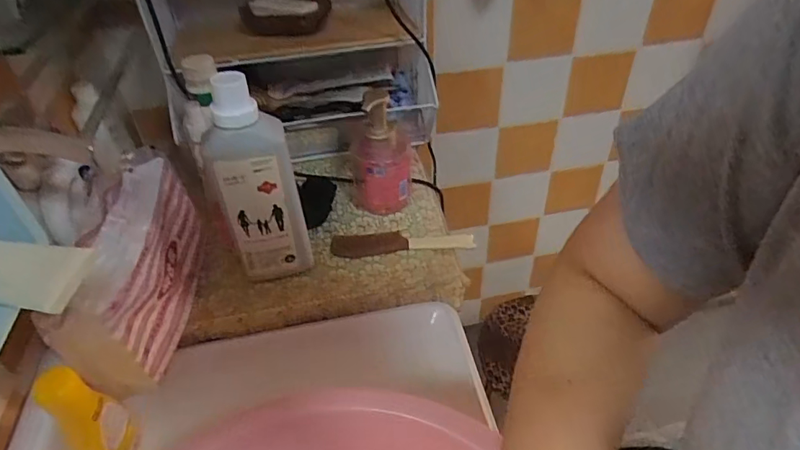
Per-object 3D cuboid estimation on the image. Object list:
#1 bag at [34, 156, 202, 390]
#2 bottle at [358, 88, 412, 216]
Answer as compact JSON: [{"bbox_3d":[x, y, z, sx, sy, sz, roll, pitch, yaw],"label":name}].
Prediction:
[{"bbox_3d":[-0.305,0.051,0.590,0.078,0.174,0.229,-3,42,0],"label":"bag"},{"bbox_3d":[-0.023,-0.100,0.715,0.073,0.183,0.071,-5,42,-3],"label":"bottle"}]

